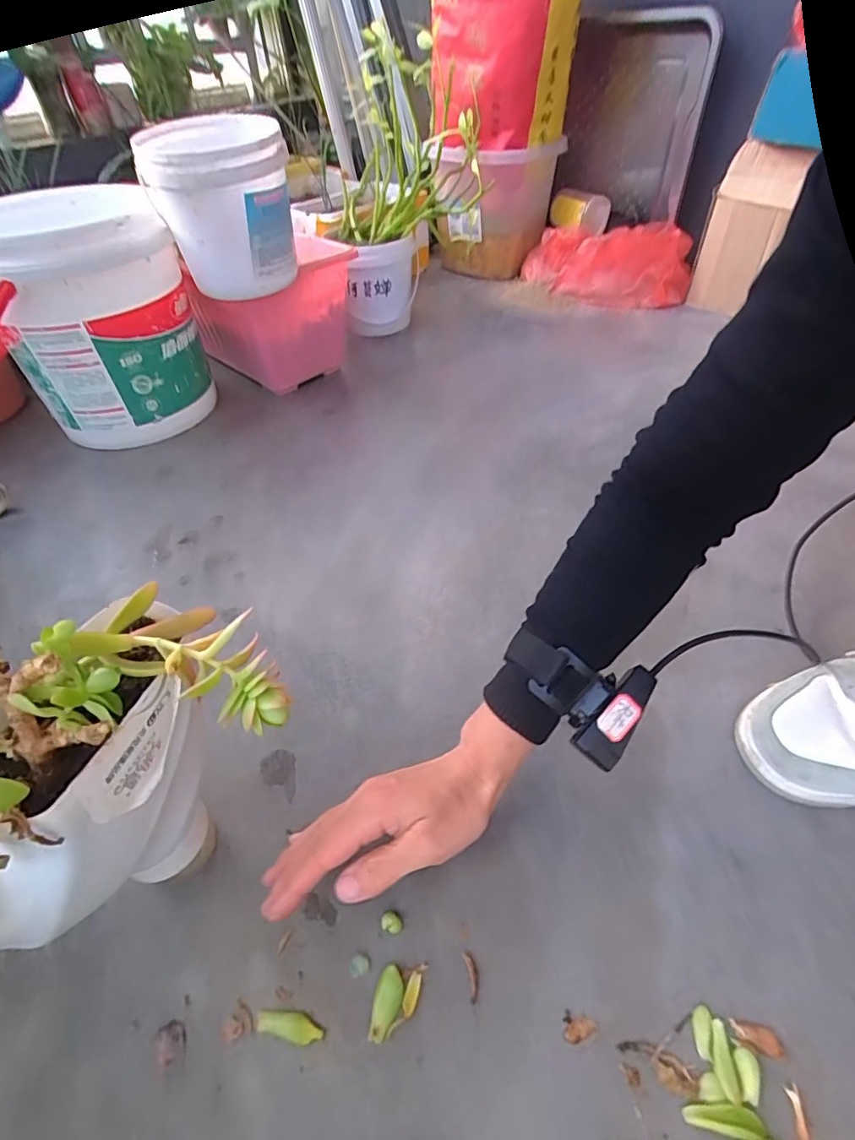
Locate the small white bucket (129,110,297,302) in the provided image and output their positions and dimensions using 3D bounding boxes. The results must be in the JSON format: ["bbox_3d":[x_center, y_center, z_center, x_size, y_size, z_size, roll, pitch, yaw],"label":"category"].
[{"bbox_3d":[-0.238,-0.431,0.626,0.148,0.168,0.164,-14,46,-9],"label":"small white bucket"}]

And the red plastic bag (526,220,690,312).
[{"bbox_3d":[0.344,-0.593,1.016,0.321,0.127,0.097,15,49,16],"label":"red plastic bag"}]

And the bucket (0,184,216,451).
[{"bbox_3d":[-0.453,-0.332,0.702,0.245,0.271,0.273,-26,50,-20],"label":"bucket"}]

